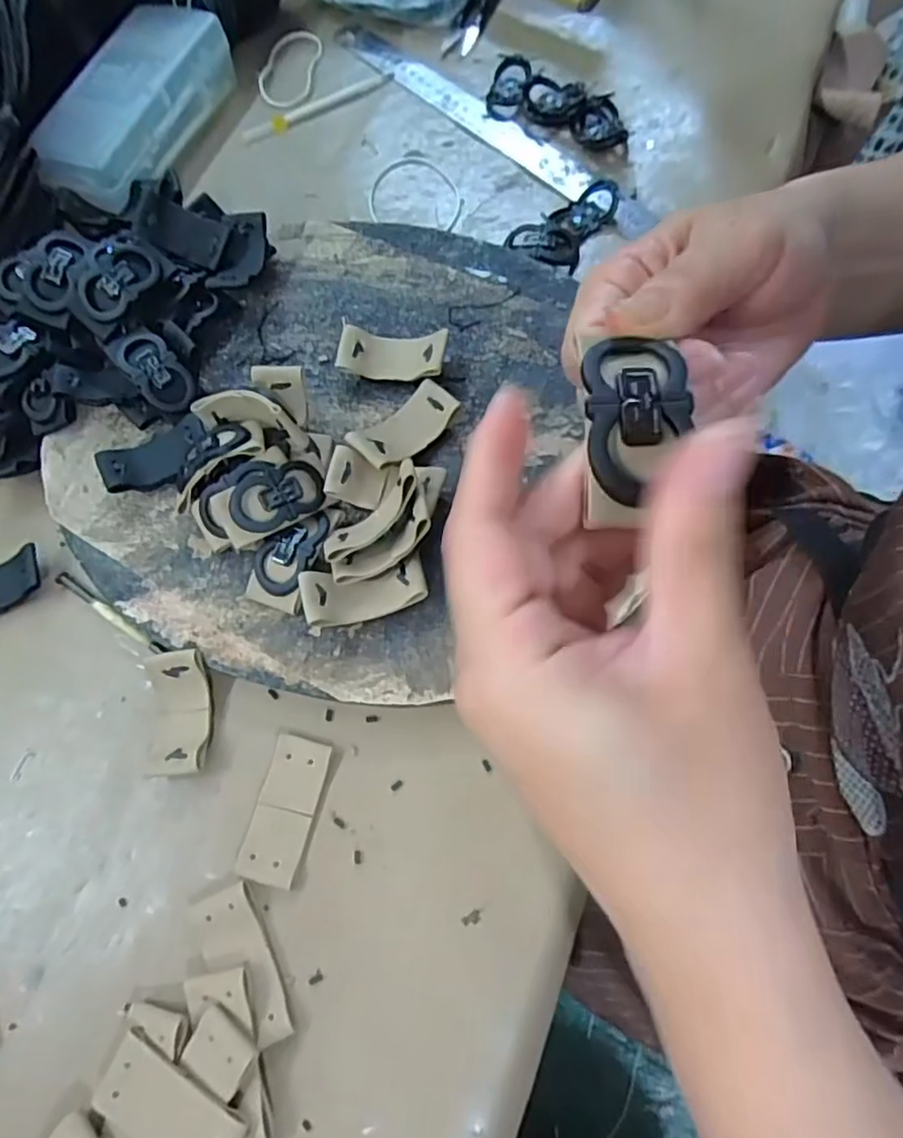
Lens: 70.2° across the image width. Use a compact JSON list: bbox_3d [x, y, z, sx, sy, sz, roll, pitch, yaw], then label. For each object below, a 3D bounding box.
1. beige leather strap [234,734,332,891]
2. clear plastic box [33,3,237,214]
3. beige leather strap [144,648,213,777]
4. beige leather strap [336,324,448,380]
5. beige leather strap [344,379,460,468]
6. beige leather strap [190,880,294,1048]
[{"bbox_3d":[-0.075,0.109,0.291,0.027,0.004,0.061,11,70,10],"label":"beige leather strap"},{"bbox_3d":[-0.219,-0.317,0.444,0.068,0.047,0.163,20,71,11],"label":"clear plastic box"},{"bbox_3d":[-0.130,0.068,0.304,0.032,0.020,0.055,-1,69,5],"label":"beige leather strap"},{"bbox_3d":[-0.032,-0.117,0.350,0.057,0.016,0.026,7,70,8],"label":"beige leather strap"},{"bbox_3d":[-0.024,-0.073,0.333,0.027,0.013,0.056,42,78,18],"label":"beige leather strap"},{"bbox_3d":[-0.088,0.166,0.269,0.026,0.006,0.062,-25,69,-13],"label":"beige leather strap"}]

